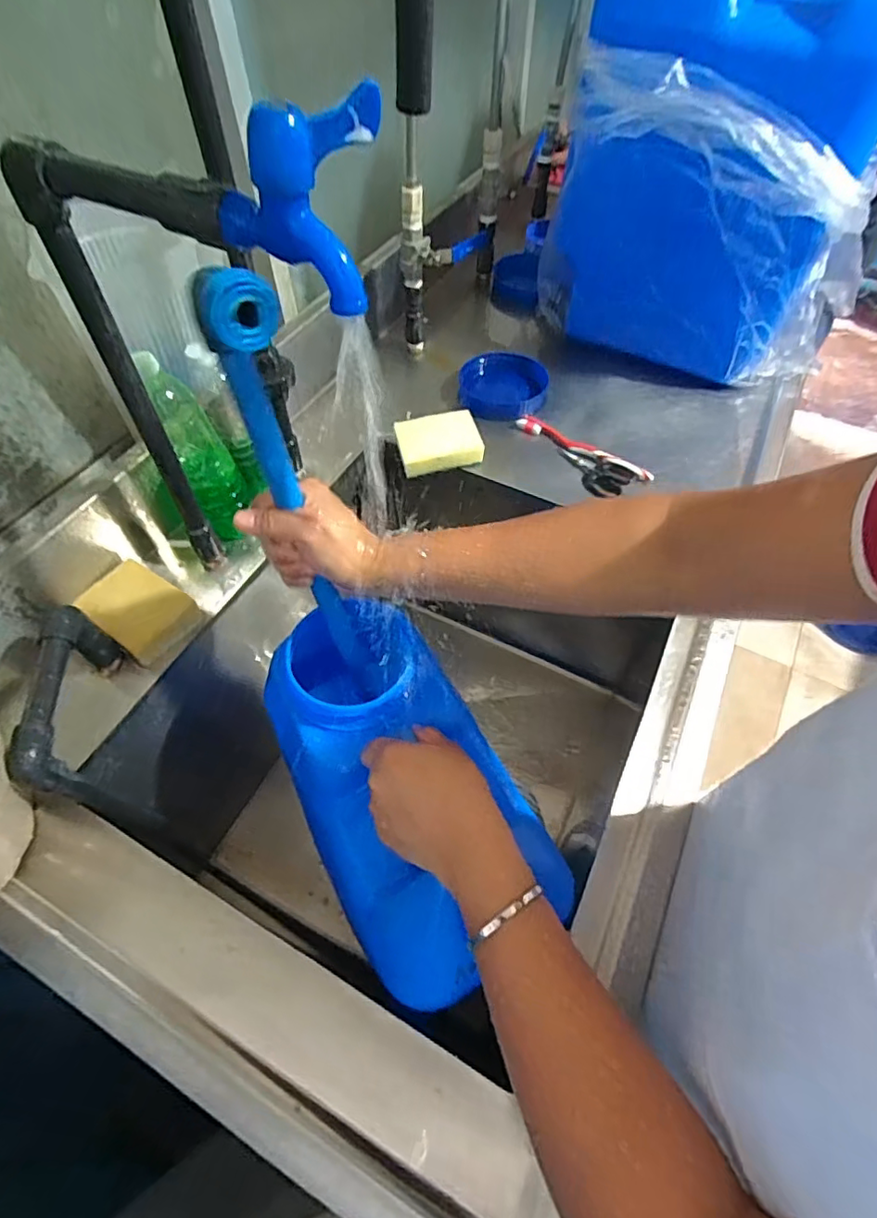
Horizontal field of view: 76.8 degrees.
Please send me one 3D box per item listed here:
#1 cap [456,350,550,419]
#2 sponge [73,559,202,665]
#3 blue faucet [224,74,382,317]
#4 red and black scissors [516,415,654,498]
[{"bbox_3d":[0.090,-0.310,0.769,0.120,0.030,0.117,3,55,3],"label":"cap"},{"bbox_3d":[-0.303,0.000,0.562,0.100,0.027,0.076,37,65,5],"label":"sponge"},{"bbox_3d":[-0.071,-0.206,0.279,0.078,0.075,0.060,9,56,7],"label":"blue faucet"},{"bbox_3d":[0.174,-0.193,0.706,0.184,0.015,0.066,30,61,20],"label":"red and black scissors"}]

